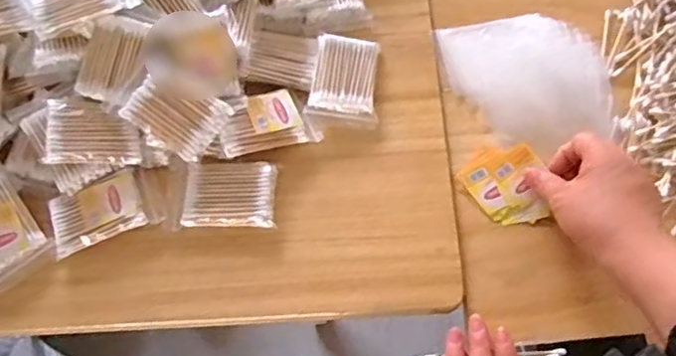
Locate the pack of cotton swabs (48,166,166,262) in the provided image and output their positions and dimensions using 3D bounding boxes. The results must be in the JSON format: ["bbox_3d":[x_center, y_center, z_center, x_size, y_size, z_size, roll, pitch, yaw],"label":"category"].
[{"bbox_3d":[-0.200,0.028,0.526,0.087,0.014,0.056,-22,66,-9],"label":"pack of cotton swabs"}]

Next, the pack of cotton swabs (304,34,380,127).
[{"bbox_3d":[0.008,-0.090,0.567,0.061,0.026,0.083,8,65,5],"label":"pack of cotton swabs"}]

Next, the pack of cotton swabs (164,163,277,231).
[{"bbox_3d":[-0.099,0.016,0.525,0.090,0.016,0.057,-1,65,1],"label":"pack of cotton swabs"}]

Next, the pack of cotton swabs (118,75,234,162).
[{"bbox_3d":[-0.136,-0.055,0.515,0.074,0.017,0.054,28,70,15],"label":"pack of cotton swabs"}]

